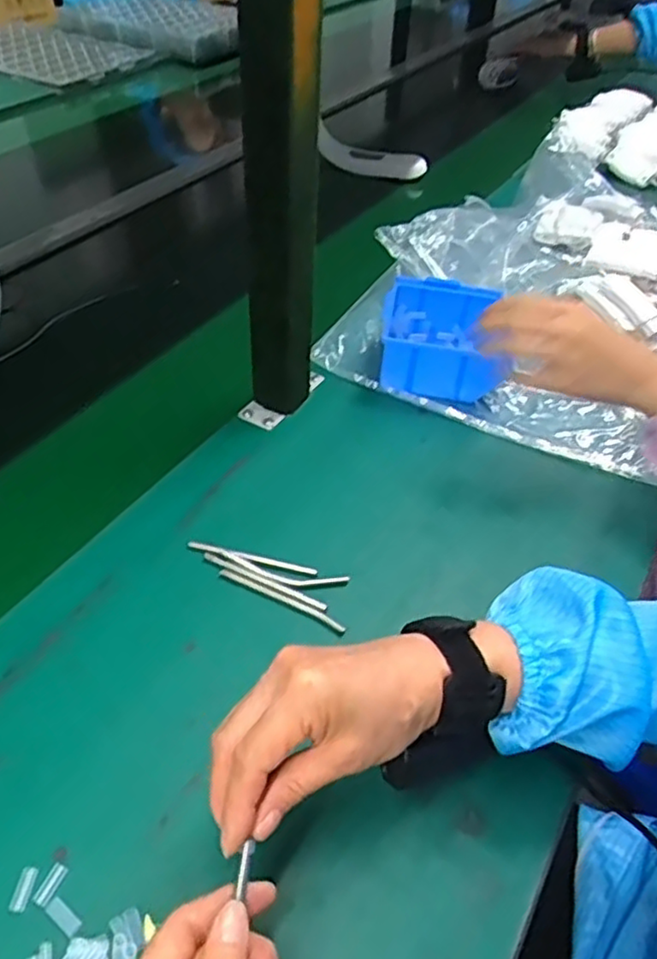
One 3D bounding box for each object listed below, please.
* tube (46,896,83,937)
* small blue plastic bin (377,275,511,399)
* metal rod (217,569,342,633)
[{"bbox_3d":[-0.143,0.235,0.360,0.022,0.004,0.009,29,51,21],"label":"tube"},{"bbox_3d":[0.115,-0.150,0.721,0.111,0.065,0.128,7,46,2],"label":"small blue plastic bin"},{"bbox_3d":[-0.035,0.090,0.505,0.106,0.004,0.007,23,49,16],"label":"metal rod"}]

